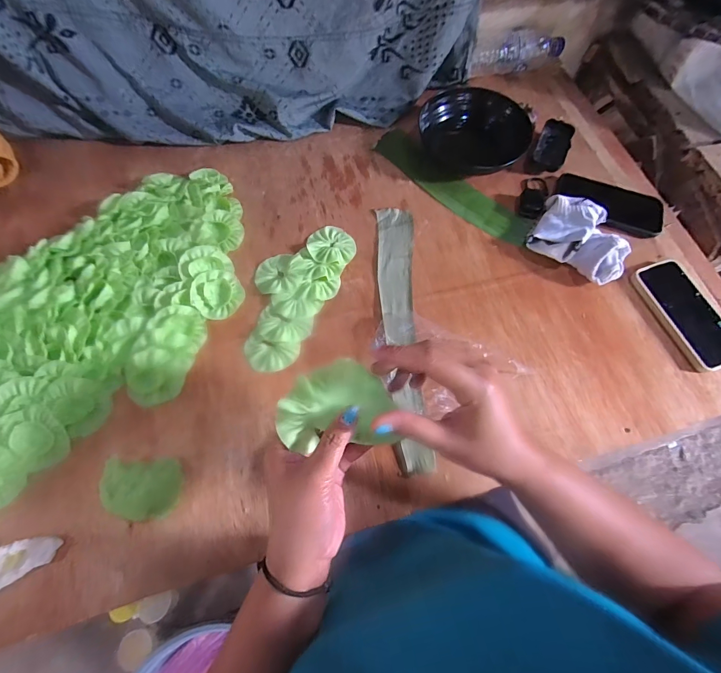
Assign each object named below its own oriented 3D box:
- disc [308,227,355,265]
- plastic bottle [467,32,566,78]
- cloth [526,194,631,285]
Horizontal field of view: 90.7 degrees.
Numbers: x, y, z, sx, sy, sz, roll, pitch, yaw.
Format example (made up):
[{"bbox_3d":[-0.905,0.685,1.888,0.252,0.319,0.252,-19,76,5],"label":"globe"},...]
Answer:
[{"bbox_3d":[-0.043,-0.138,0.535,0.069,0.012,0.069,1,68,-2],"label":"disc"},{"bbox_3d":[0.293,-0.547,0.687,0.210,0.053,0.054,-21,70,-10],"label":"plastic bottle"},{"bbox_3d":[0.336,-0.150,0.542,0.134,0.053,0.109,31,70,10],"label":"cloth"}]

